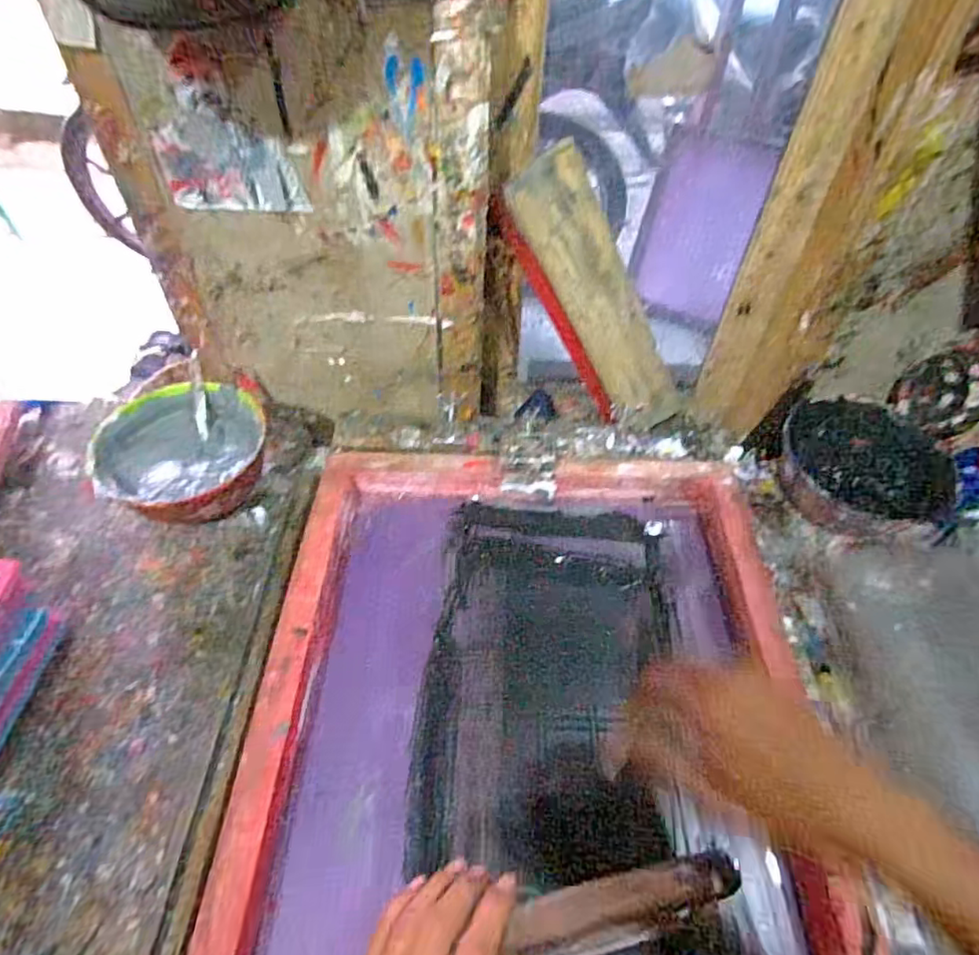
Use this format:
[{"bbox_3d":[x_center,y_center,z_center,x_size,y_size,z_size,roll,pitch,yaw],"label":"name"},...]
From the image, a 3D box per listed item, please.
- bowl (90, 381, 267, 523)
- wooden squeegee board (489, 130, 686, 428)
[{"bbox_3d":[-0.328,-0.018,0.657,0.166,0.089,0.175,1,48,-1],"label":"bowl"},{"bbox_3d":[0.149,-0.215,0.804,0.121,0.425,0.045,-36,37,-1],"label":"wooden squeegee board"}]

